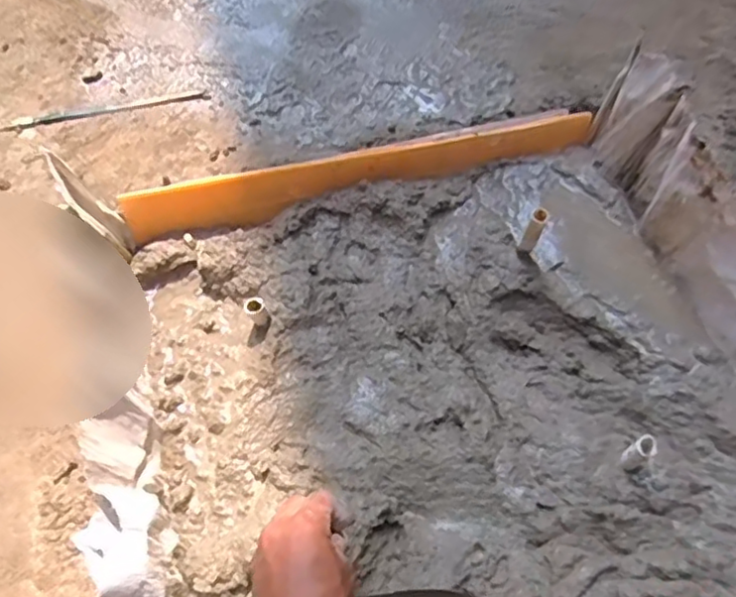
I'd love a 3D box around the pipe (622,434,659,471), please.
[{"bbox_3d":[0.231,0.132,0.545,0.018,0.043,0.017,-1,60,2],"label":"pipe"}]

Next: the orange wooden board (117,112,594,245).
[{"bbox_3d":[0.000,-0.148,0.723,0.529,0.049,0.032,-14,60,-6],"label":"orange wooden board"}]

